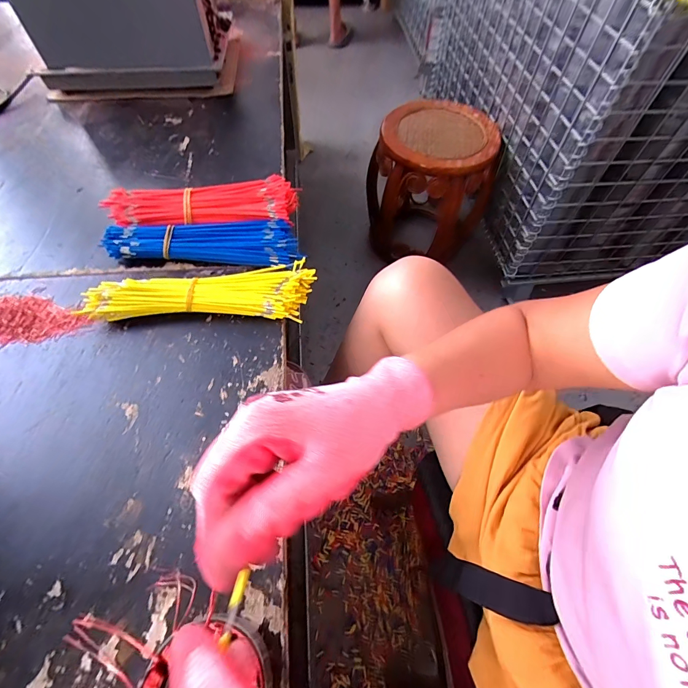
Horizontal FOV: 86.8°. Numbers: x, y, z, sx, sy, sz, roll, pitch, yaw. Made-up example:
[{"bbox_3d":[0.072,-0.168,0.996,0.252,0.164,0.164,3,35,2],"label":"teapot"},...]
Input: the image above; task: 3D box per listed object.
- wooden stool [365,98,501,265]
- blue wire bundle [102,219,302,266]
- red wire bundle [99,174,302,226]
[{"bbox_3d":[0.256,-0.466,1.121,0.340,0.394,0.271,-1,60,-1],"label":"wooden stool"},{"bbox_3d":[-0.187,-0.140,0.493,0.248,0.028,0.069,2,60,0],"label":"blue wire bundle"},{"bbox_3d":[-0.199,-0.202,0.525,0.262,0.035,0.087,-3,60,-3],"label":"red wire bundle"}]

